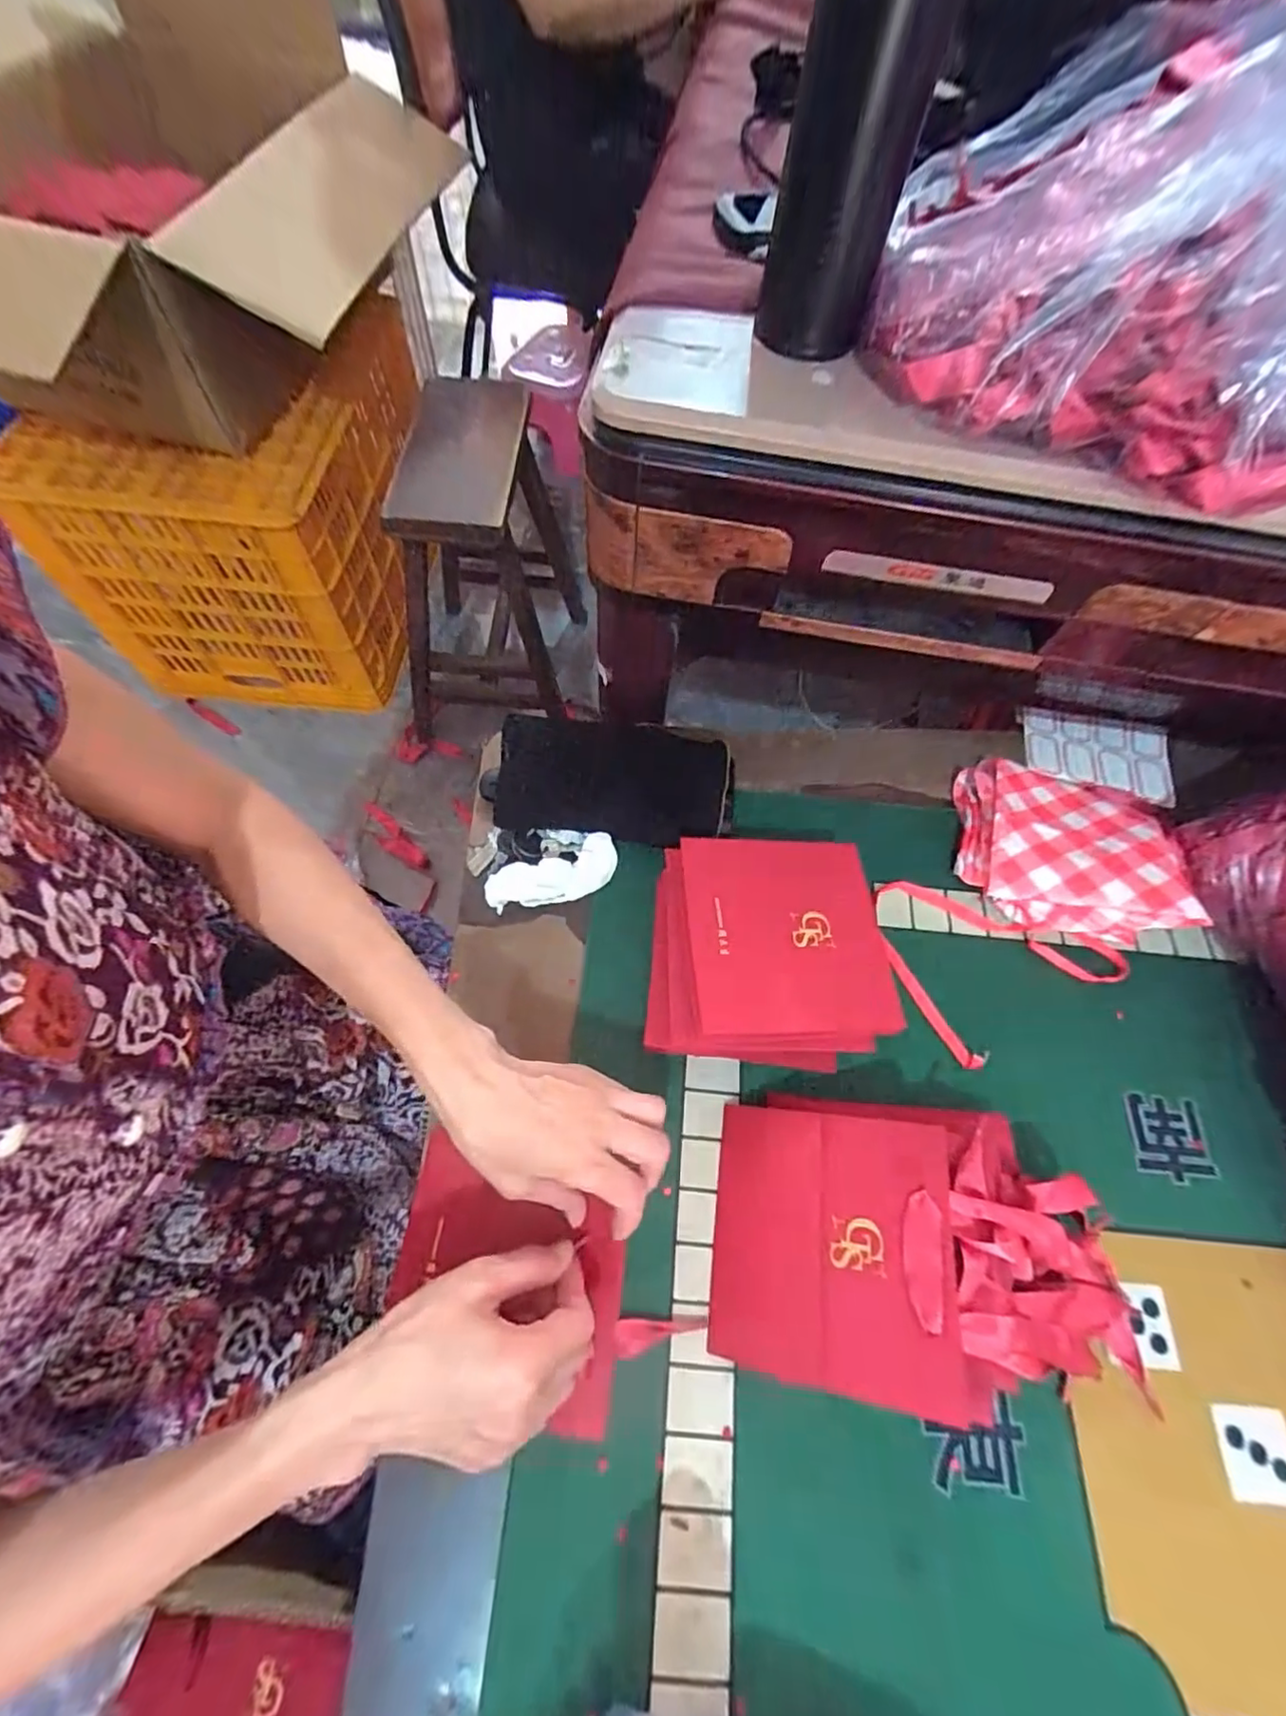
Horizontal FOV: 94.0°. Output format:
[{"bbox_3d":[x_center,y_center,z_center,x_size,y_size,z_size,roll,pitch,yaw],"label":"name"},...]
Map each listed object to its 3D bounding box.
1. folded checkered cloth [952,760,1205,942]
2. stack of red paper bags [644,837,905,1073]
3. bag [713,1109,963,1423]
[{"bbox_3d":[0.350,-0.014,0.501,0.153,0.061,0.150,13,63,4],"label":"folded checkered cloth"},{"bbox_3d":[0.090,0.068,0.440,0.166,0.073,0.150,5,63,0],"label":"stack of red paper bags"},{"bbox_3d":[0.108,0.227,0.356,0.136,0.007,0.137,-6,60,27],"label":"bag"}]

